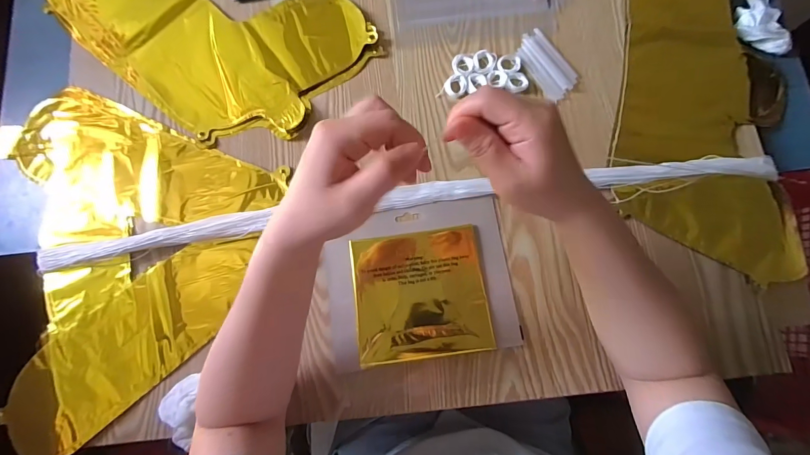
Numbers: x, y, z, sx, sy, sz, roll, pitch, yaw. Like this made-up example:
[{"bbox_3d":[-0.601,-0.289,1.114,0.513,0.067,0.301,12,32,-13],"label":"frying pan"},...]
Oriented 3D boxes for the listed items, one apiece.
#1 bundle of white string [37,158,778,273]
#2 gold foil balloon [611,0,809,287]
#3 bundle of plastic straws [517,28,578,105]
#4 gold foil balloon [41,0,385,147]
[{"bbox_3d":[0.001,-0.026,0.404,0.786,0.026,0.038,-7,78,0],"label":"bundle of white string"},{"bbox_3d":[0.351,-0.162,0.426,0.195,0.023,0.408,10,79,3],"label":"gold foil balloon"},{"bbox_3d":[0.167,-0.193,0.444,0.046,0.009,0.088,-31,79,-5],"label":"bundle of plastic straws"},{"bbox_3d":[-0.260,-0.268,0.468,0.407,0.011,0.238,39,82,8],"label":"gold foil balloon"}]

